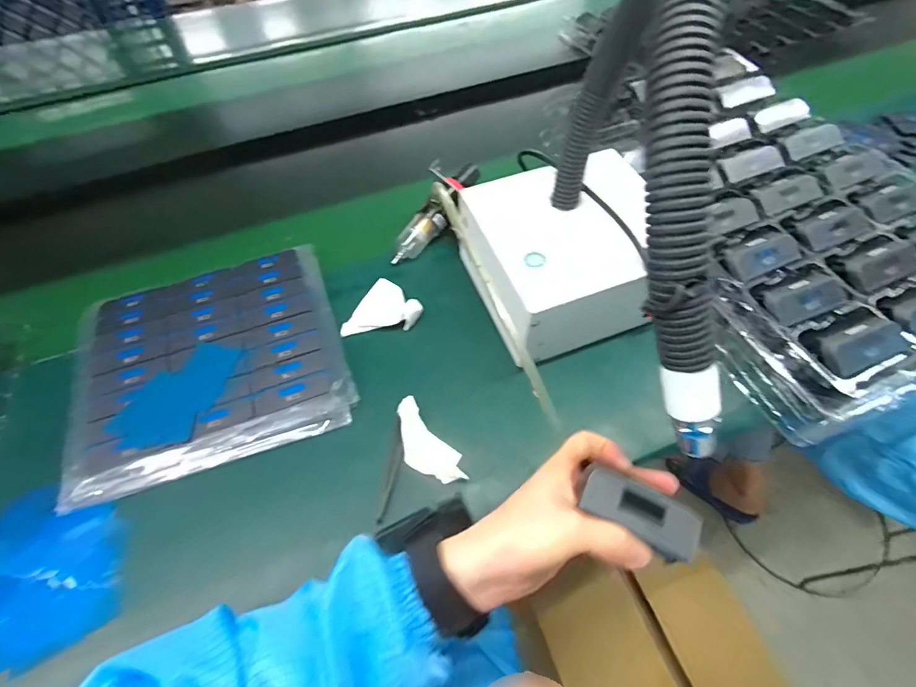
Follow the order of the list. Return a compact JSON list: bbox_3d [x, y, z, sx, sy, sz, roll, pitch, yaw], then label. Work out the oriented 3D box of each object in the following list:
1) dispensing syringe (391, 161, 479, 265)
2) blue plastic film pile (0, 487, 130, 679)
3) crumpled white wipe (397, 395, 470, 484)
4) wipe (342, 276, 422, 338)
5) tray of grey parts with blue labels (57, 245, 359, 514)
[{"bbox_3d":[-0.026,-0.155,0.519,0.031,0.034,0.149,39,89,24],"label":"dispensing syringe"},{"bbox_3d":[-0.340,0.186,0.360,0.111,0.012,0.135,-23,59,-13],"label":"blue plastic film pile"},{"bbox_3d":[-0.033,0.093,0.399,0.041,0.013,0.091,-36,62,-20],"label":"crumpled white wipe"},{"bbox_3d":[-0.085,-0.034,0.478,0.072,0.016,0.083,28,62,19],"label":"wipe"},{"bbox_3d":[-0.262,0.014,0.453,0.261,0.031,0.241,-18,58,-9],"label":"tray of grey parts with blue labels"}]

